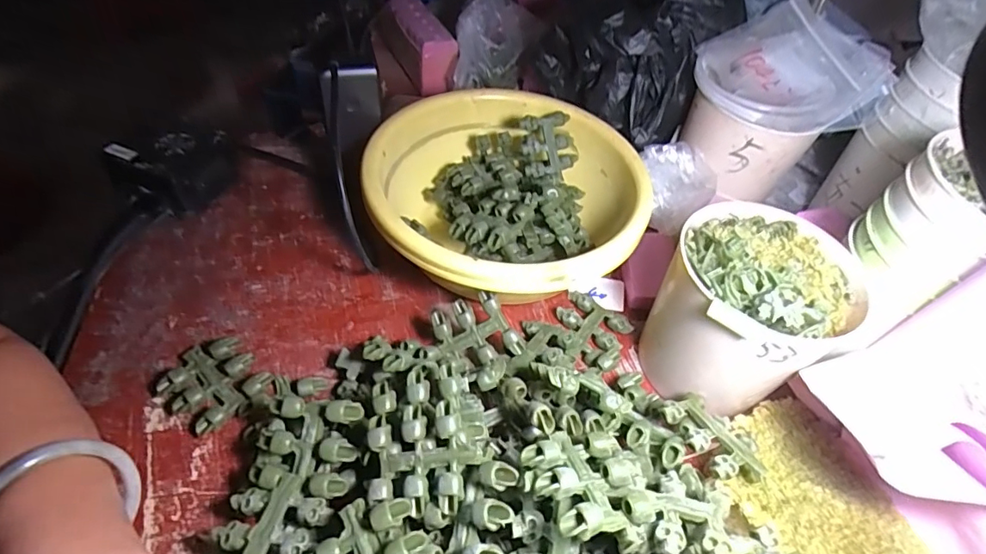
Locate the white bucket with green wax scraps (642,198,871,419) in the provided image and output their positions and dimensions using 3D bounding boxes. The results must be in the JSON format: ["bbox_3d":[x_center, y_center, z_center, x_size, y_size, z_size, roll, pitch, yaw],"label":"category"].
[{"bbox_3d":[0.174,0.028,0.352,0.112,0.121,0.109,3,49,-4],"label":"white bucket with green wax scraps"}]

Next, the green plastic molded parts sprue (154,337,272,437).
[{"bbox_3d":[-0.192,0.070,0.344,0.062,0.014,0.056,36,55,23],"label":"green plastic molded parts sprue"}]

